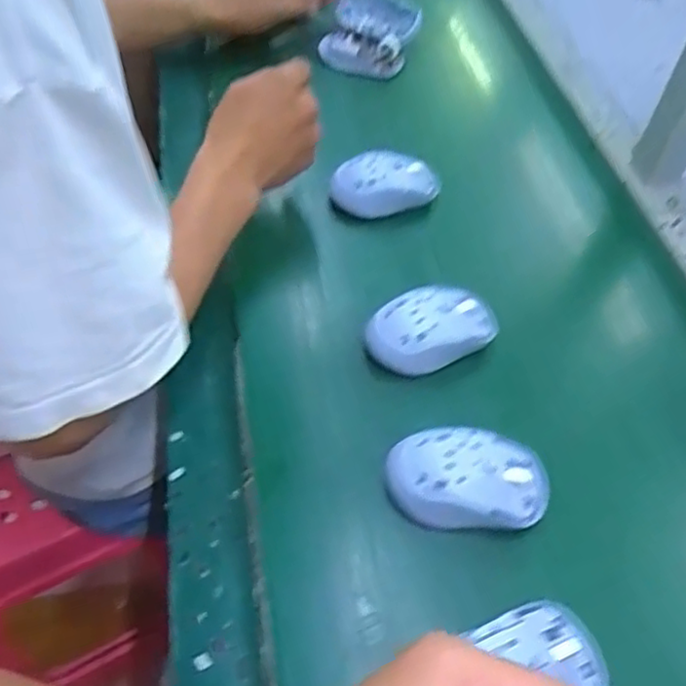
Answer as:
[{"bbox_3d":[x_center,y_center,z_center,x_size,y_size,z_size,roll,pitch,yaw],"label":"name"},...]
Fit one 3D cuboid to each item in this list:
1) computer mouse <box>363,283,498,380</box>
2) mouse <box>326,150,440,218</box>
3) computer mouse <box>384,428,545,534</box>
[{"bbox_3d":[0.069,-0.012,0.519,0.094,0.034,0.054,-17,56,-16],"label":"computer mouse"},{"bbox_3d":[0.039,-0.144,0.622,0.100,0.043,0.050,-11,55,-12],"label":"mouse"},{"bbox_3d":[0.081,0.088,0.441,0.103,0.035,0.060,1,53,-3],"label":"computer mouse"}]

